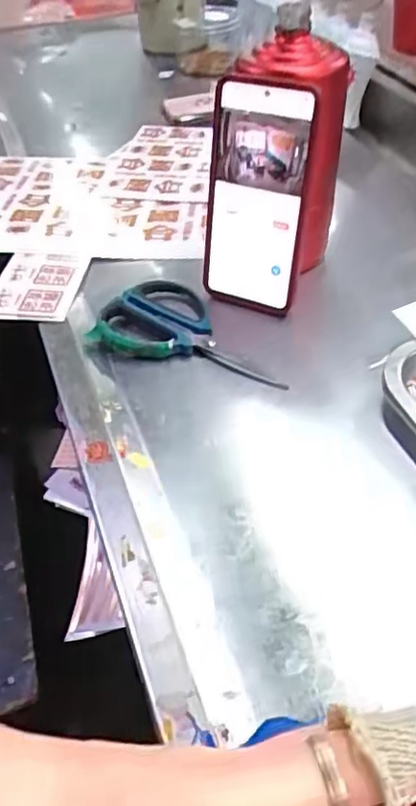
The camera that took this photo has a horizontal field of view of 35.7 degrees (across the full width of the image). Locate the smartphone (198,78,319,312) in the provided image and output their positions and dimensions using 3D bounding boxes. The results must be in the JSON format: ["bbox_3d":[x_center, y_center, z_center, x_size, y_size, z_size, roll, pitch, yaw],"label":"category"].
[{"bbox_3d":[0.036,-0.156,0.504,0.084,0.169,0.015,18,31,22],"label":"smartphone"}]

